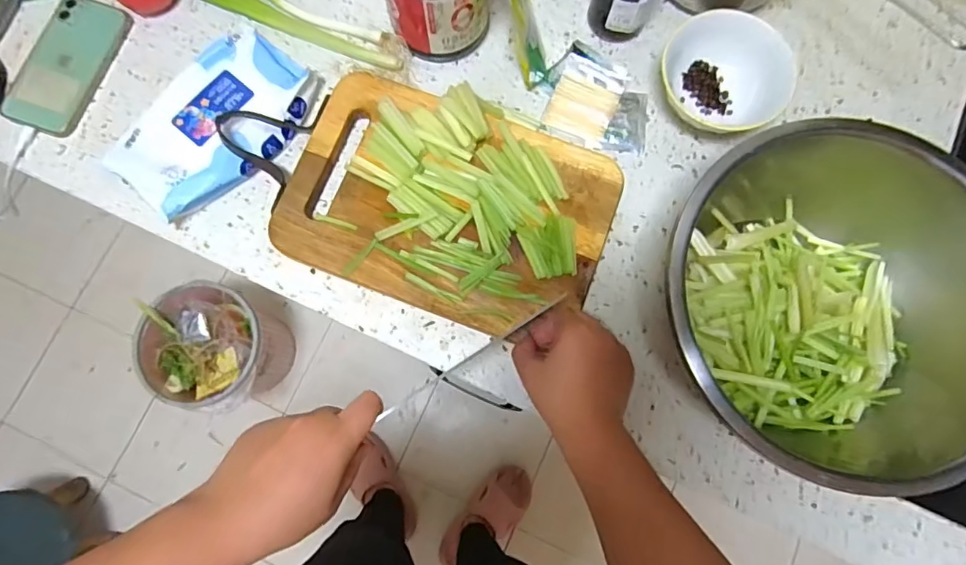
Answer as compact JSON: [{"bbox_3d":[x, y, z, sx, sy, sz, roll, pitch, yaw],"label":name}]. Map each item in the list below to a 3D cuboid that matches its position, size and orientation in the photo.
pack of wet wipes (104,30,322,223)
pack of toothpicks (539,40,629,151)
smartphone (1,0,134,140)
[{"bbox_3d":[-0.261,-0.158,0.509,0.116,0.033,0.195,44,81,8],"label":"pack of wet wipes"},{"bbox_3d":[0.103,-0.194,0.528,0.073,0.012,0.098,23,79,5],"label":"pack of toothpicks"},{"bbox_3d":[-0.434,-0.228,0.535,0.084,0.010,0.149,19,79,4],"label":"smartphone"}]

